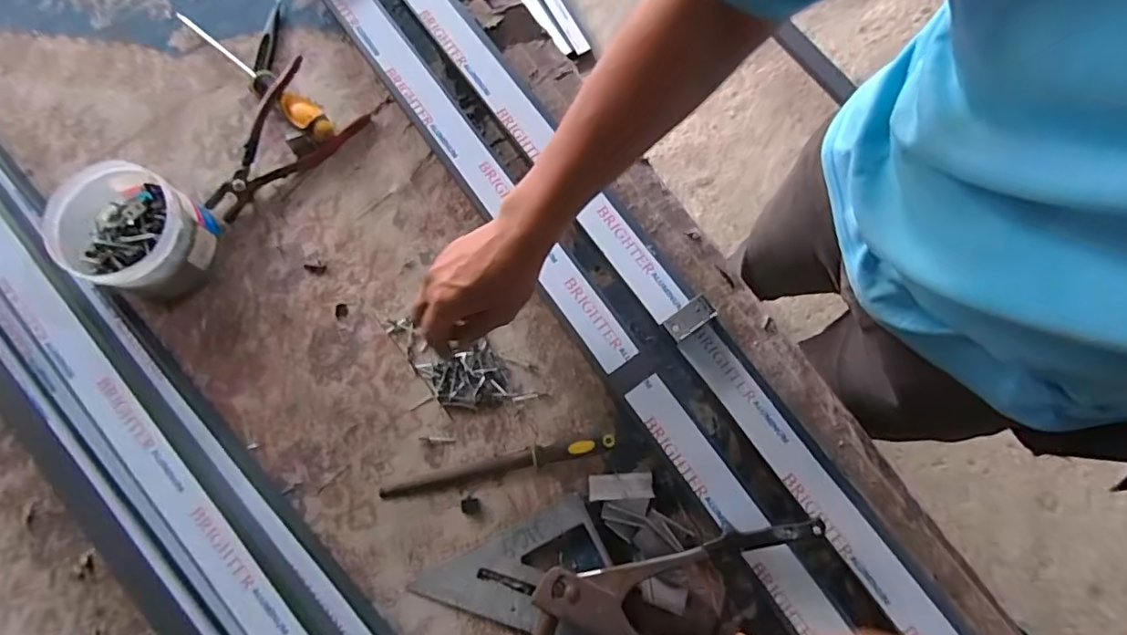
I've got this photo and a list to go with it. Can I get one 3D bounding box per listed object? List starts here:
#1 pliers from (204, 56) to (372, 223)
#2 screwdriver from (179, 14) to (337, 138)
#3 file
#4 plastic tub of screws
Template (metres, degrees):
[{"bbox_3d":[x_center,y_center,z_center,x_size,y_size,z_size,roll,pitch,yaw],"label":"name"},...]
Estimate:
[{"bbox_3d":[-0.319,-0.197,0.618,0.186,0.037,0.104,-40,79,-8],"label":"pliers"},{"bbox_3d":[-0.356,-0.279,0.640,0.258,0.033,0.031,38,80,10],"label":"screwdriver"},{"bbox_3d":[-0.064,0.142,0.542,0.223,0.019,0.020,-13,76,-2],"label":"file"},{"bbox_3d":[-0.421,-0.082,0.567,0.123,0.090,0.112,0,76,1],"label":"plastic tub of screws"}]

